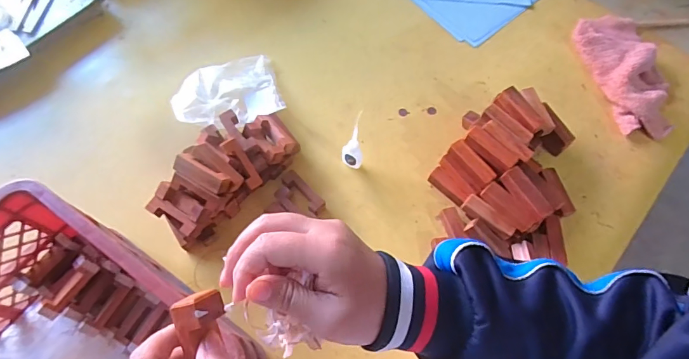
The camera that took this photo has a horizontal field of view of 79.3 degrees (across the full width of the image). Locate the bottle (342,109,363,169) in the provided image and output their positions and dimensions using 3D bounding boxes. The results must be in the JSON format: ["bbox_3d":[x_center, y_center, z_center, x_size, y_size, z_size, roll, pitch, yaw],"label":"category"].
[{"bbox_3d":[0.015,-0.054,0.613,0.032,0.128,0.025,11,65,2],"label":"bottle"}]

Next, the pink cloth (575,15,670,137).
[{"bbox_3d":[0.505,-0.193,0.745,0.128,0.050,0.257,-2,66,-4],"label":"pink cloth"}]

